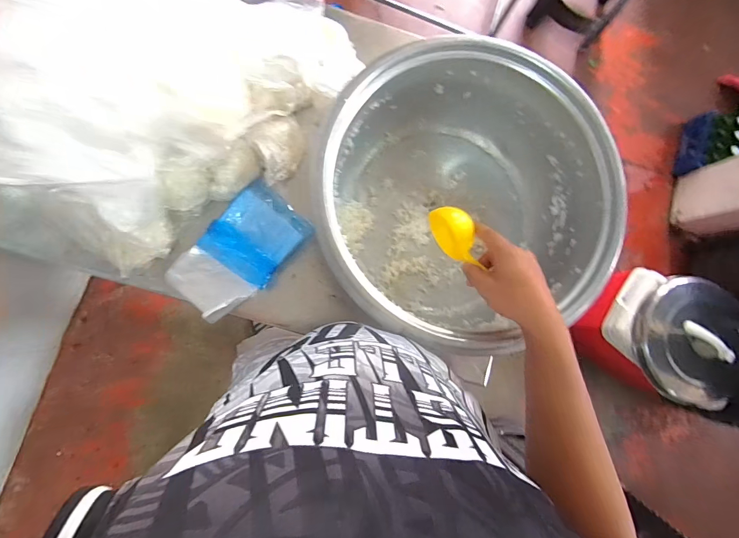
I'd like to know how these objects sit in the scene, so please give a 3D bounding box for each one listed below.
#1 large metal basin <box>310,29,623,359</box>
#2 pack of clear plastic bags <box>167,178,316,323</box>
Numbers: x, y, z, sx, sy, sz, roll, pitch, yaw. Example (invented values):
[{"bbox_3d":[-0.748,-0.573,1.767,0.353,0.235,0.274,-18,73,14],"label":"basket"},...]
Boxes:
[{"bbox_3d":[0.136,-0.100,0.583,0.413,0.194,0.399,1,83,-5],"label":"large metal basin"},{"bbox_3d":[-0.213,-0.027,0.605,0.133,0.041,0.226,42,82,0],"label":"pack of clear plastic bags"}]

